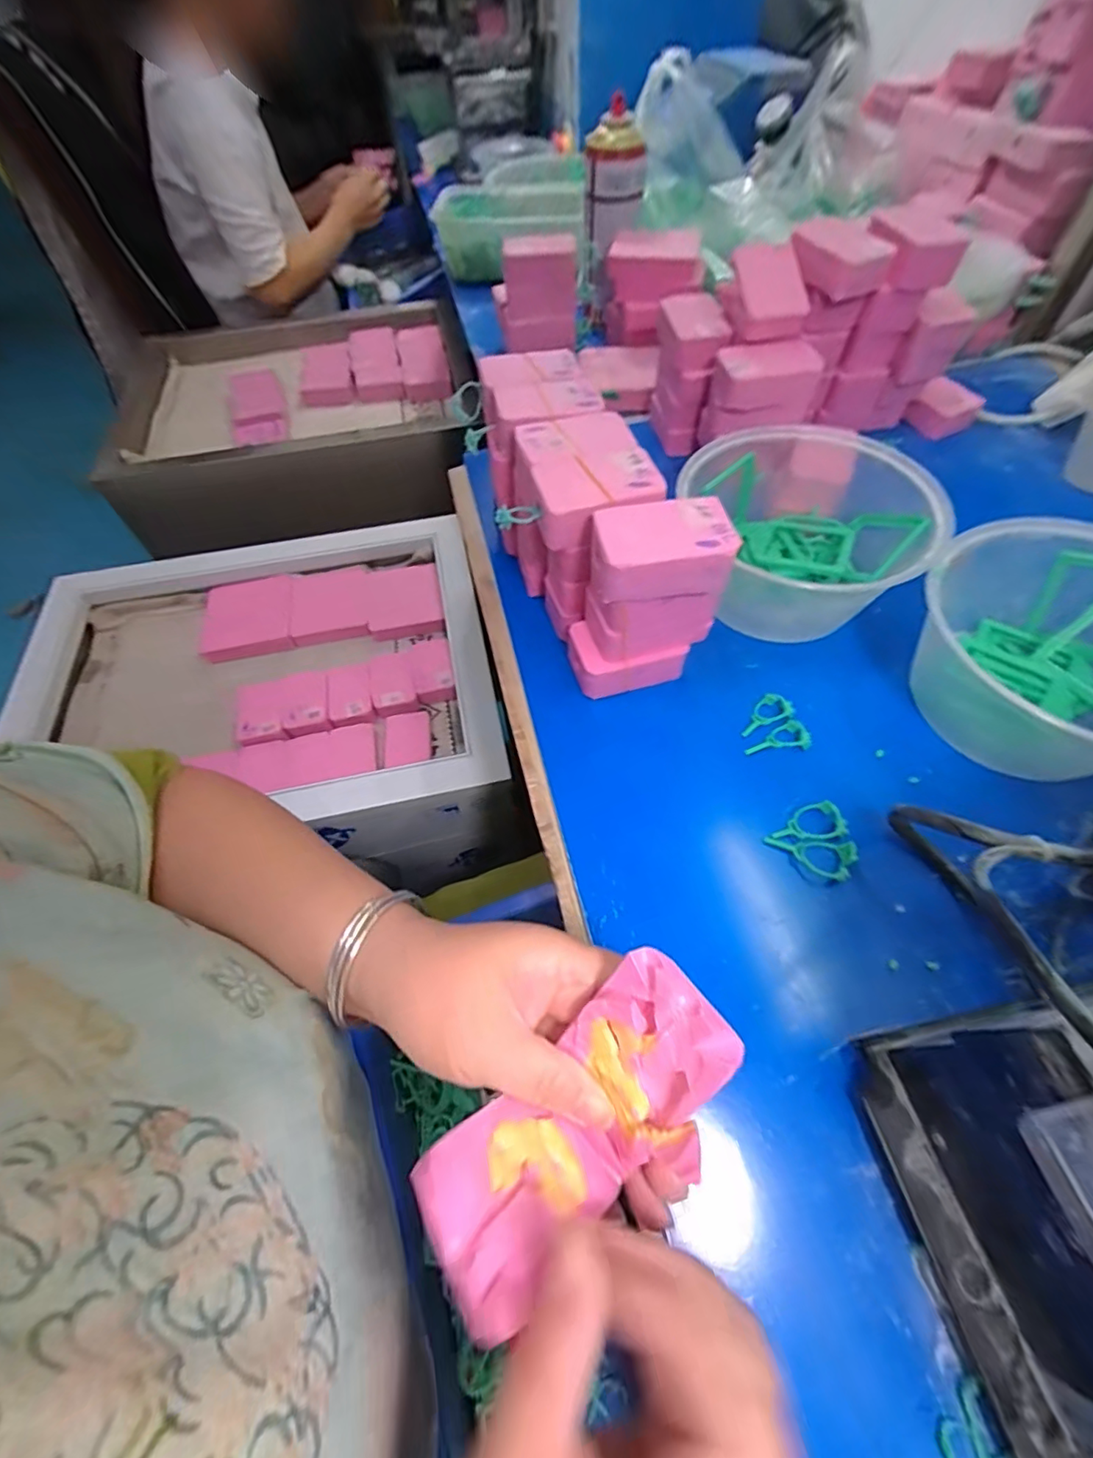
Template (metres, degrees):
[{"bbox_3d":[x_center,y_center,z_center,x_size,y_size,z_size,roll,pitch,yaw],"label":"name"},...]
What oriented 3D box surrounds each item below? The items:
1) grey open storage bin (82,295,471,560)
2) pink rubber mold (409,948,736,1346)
[{"bbox_3d":[-0.395,-0.487,0.861,0.479,0.146,0.393,-11,58,-4],"label":"grey open storage bin"},{"bbox_3d":[0.013,0.127,0.177,0.101,0.045,0.050,-32,62,-22],"label":"pink rubber mold"}]

